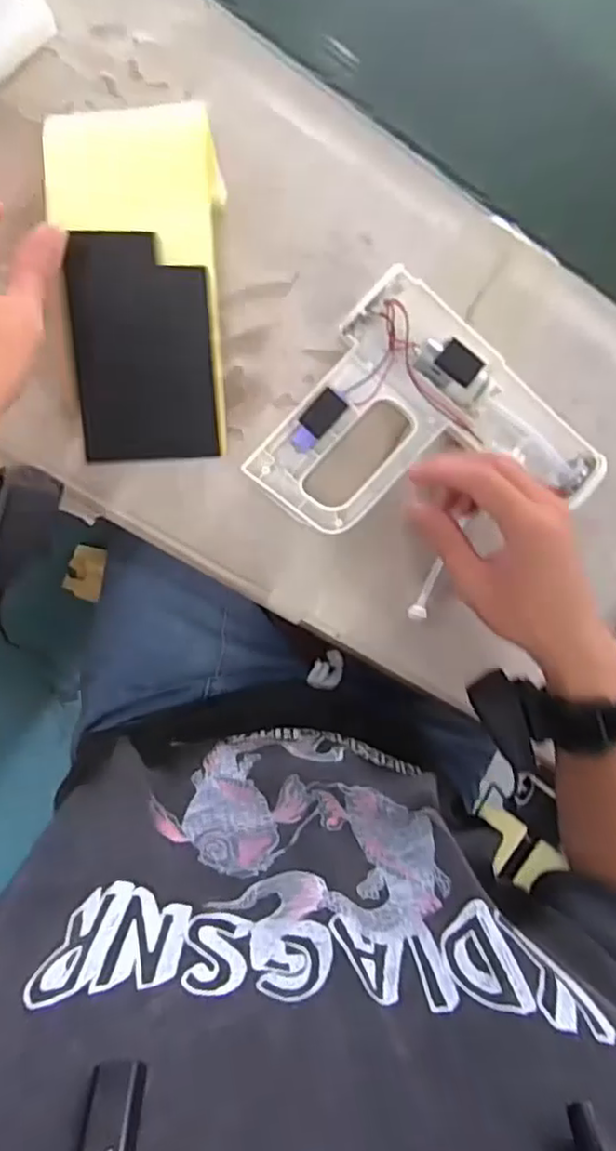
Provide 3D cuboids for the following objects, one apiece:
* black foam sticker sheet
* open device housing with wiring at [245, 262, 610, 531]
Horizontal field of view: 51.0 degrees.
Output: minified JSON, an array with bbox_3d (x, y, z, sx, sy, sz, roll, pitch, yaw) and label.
[{"bbox_3d":[-0.106,-0.146,0.420,0.086,0.005,0.137,-3,107,-5],"label":"black foam sticker sheet"},{"bbox_3d":[0.089,-0.084,0.465,0.204,0.045,0.179,37,86,-8],"label":"open device housing with wiring"}]

